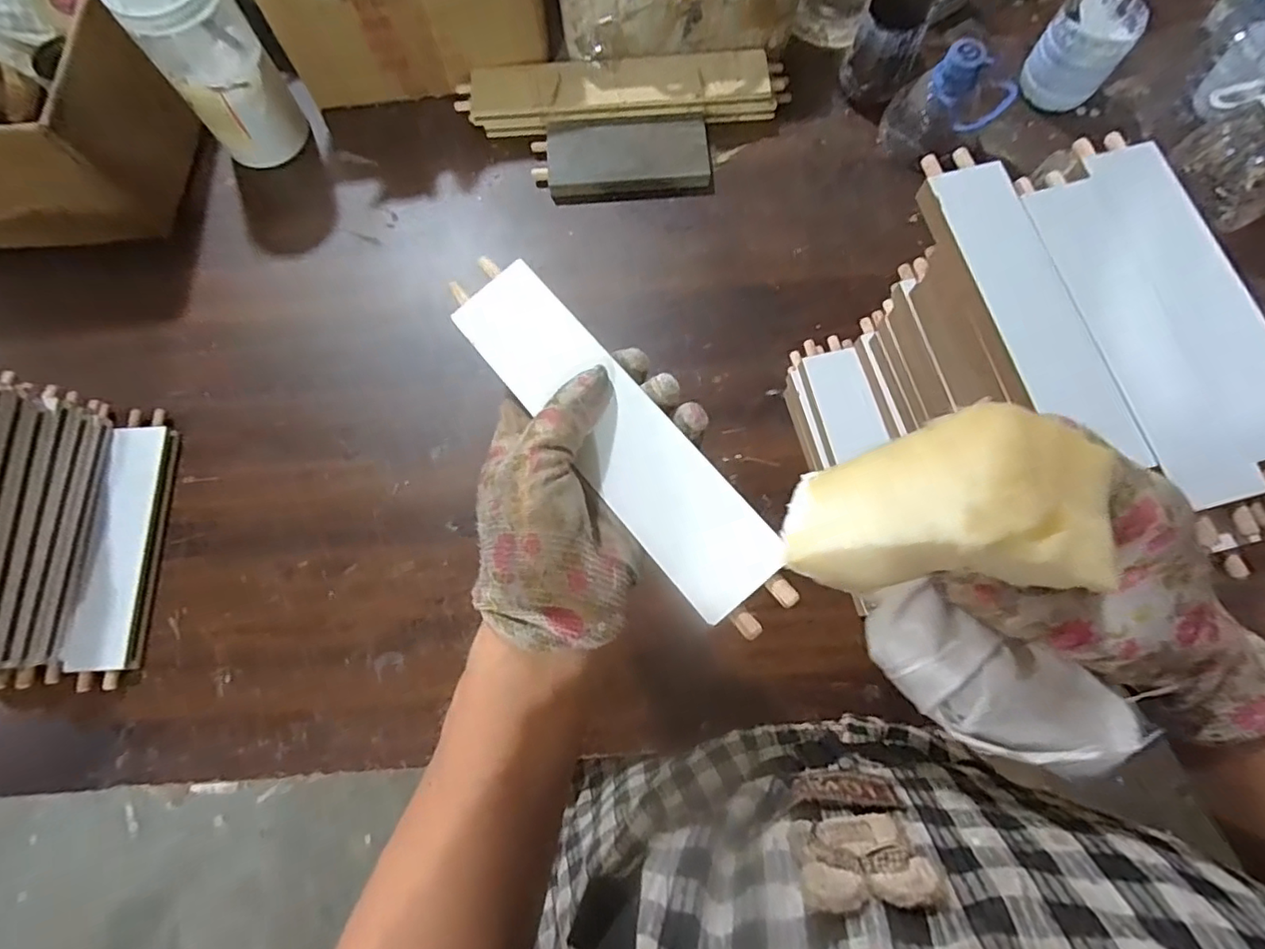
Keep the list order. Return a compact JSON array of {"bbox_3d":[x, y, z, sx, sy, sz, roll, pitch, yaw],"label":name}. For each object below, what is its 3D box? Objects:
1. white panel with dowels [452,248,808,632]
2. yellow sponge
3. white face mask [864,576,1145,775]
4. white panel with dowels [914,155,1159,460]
[{"bbox_3d":[-0.009,-0.021,0.264,0.046,0.009,0.208,-38,76,-8],"label":"white panel with dowels"},{"bbox_3d":[0.098,0.013,0.207,0.036,0.101,0.052,11,73,-32],"label":"yellow sponge"},{"bbox_3d":[0.129,0.077,0.215,0.088,0.022,0.039,31,78,21],"label":"white face mask"},{"bbox_3d":[0.217,-0.098,0.326,0.046,0.012,0.196,-14,75,-2],"label":"white panel with dowels"}]

